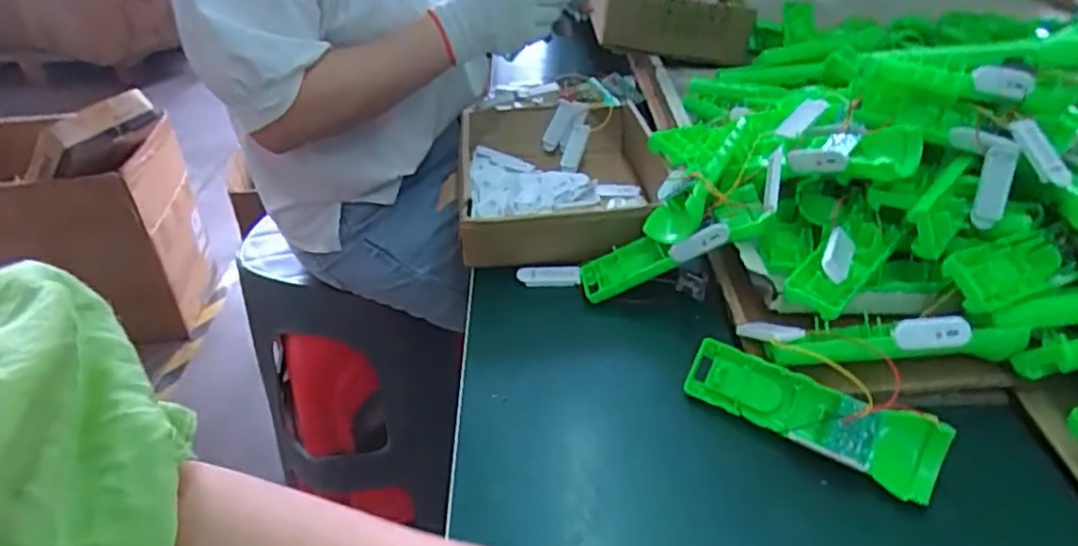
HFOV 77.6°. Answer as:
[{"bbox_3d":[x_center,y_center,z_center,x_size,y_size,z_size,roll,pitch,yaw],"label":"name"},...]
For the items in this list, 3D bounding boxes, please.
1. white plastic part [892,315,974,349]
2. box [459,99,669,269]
[{"bbox_3d":[0.269,0.041,0.460,0.050,0.022,0.007,-1,7,4],"label":"white plastic part"},{"bbox_3d":[0.026,-0.094,0.700,0.202,0.070,0.263,-1,35,-1],"label":"box"}]

